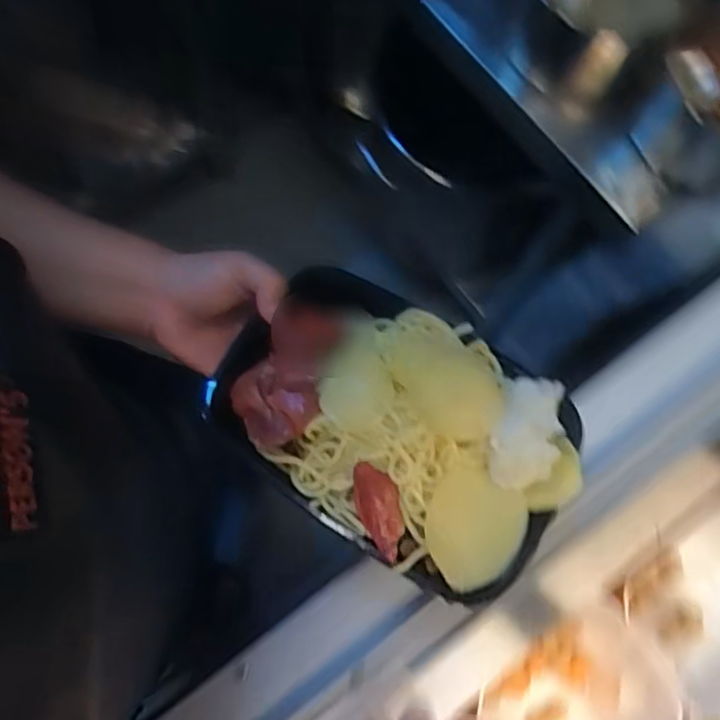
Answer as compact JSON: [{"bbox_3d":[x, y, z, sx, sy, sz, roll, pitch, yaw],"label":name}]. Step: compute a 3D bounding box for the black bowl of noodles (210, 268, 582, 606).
[{"bbox_3d":[0.021,0.034,0.393,0.199,0.055,0.133,35,75,8],"label":"black bowl of noodles"}]

